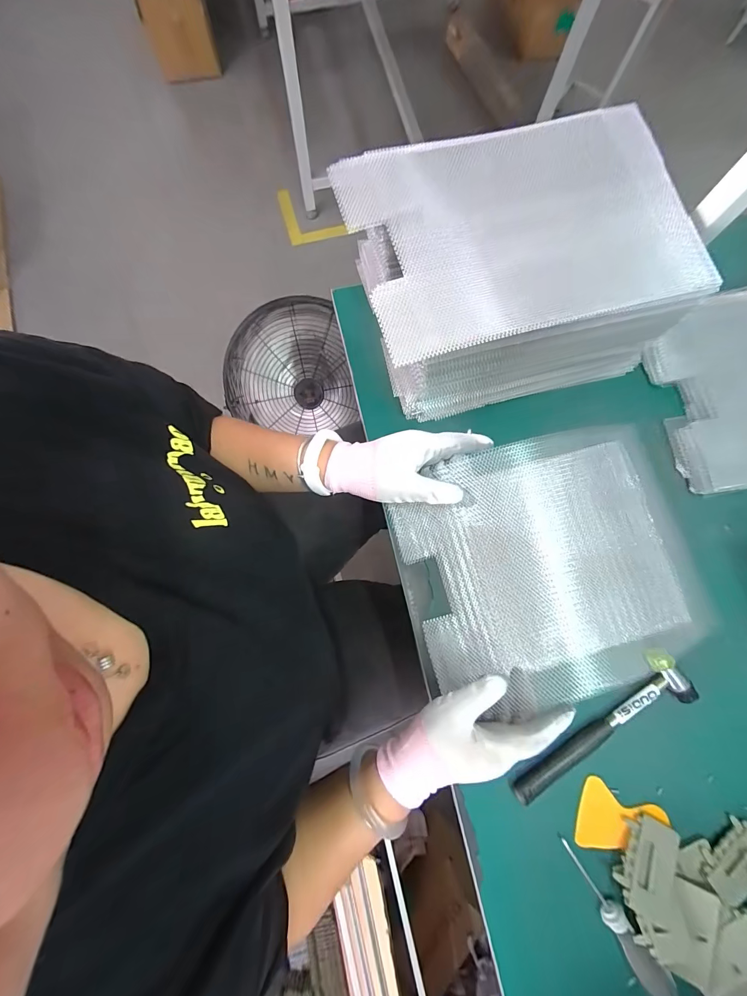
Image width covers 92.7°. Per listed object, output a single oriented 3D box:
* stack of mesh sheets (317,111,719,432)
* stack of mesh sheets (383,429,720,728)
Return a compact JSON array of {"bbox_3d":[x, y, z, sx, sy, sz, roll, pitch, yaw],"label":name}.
[{"bbox_3d":[0.162,-0.274,0.446,0.364,0.167,0.247,-15,79,-4],"label":"stack of mesh sheets"},{"bbox_3d":[0.221,0.080,0.459,0.346,0.035,0.309,-14,79,-4],"label":"stack of mesh sheets"}]

